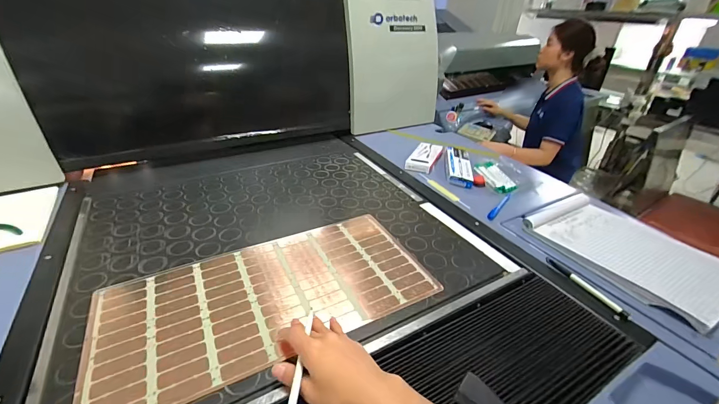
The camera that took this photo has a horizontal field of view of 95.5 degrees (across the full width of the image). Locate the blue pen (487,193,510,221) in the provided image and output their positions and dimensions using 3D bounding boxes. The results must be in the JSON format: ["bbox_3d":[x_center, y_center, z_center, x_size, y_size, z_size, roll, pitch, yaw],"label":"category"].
[{"bbox_3d":[0.325,0.012,0.761,0.017,0.016,0.143,22,36,31],"label":"blue pen"}]

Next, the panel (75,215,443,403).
[{"bbox_3d":[-0.137,0.143,0.529,0.495,0.005,0.245,-14,35,-25],"label":"panel"}]

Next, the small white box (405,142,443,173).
[{"bbox_3d":[0.194,-0.132,0.972,0.077,0.032,0.166,15,33,22],"label":"small white box"}]

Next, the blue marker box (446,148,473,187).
[{"bbox_3d":[0.286,-0.104,0.938,0.069,0.029,0.159,5,43,6],"label":"blue marker box"}]

